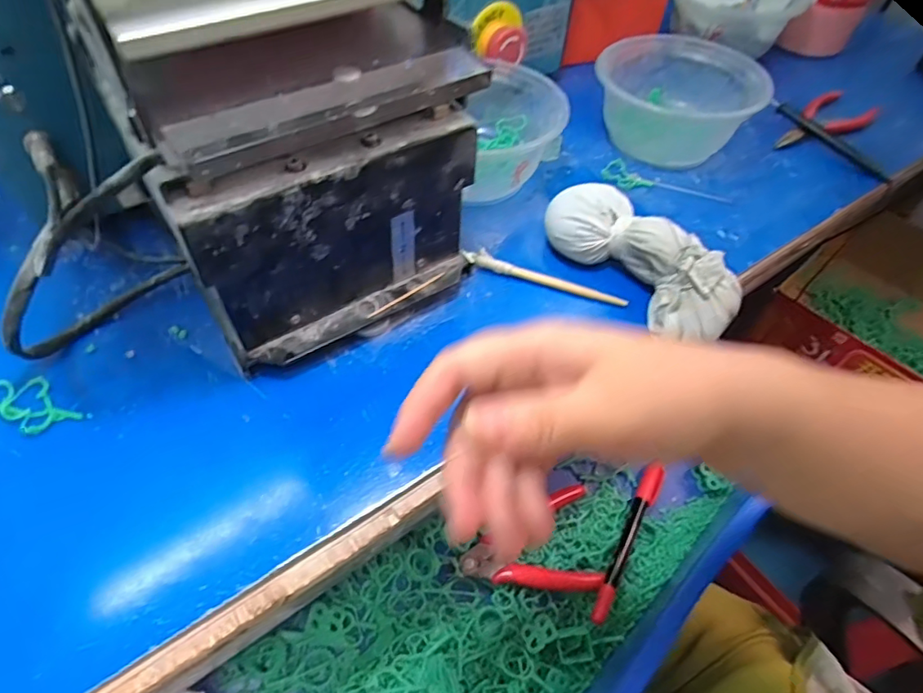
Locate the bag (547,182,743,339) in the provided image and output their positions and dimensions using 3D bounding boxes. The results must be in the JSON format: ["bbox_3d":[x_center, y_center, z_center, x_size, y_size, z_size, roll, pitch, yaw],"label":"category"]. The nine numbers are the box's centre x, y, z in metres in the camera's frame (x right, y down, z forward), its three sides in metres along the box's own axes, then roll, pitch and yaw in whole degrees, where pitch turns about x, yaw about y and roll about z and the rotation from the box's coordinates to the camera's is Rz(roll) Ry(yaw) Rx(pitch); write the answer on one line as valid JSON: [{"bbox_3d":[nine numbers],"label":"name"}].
[{"bbox_3d":[0.116,-0.059,0.352,0.061,0.044,0.137,-35,62,-26],"label":"bag"}]

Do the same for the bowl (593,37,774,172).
[{"bbox_3d":[0.183,-0.210,0.460,0.124,0.064,0.106,33,57,20],"label":"bowl"}]

